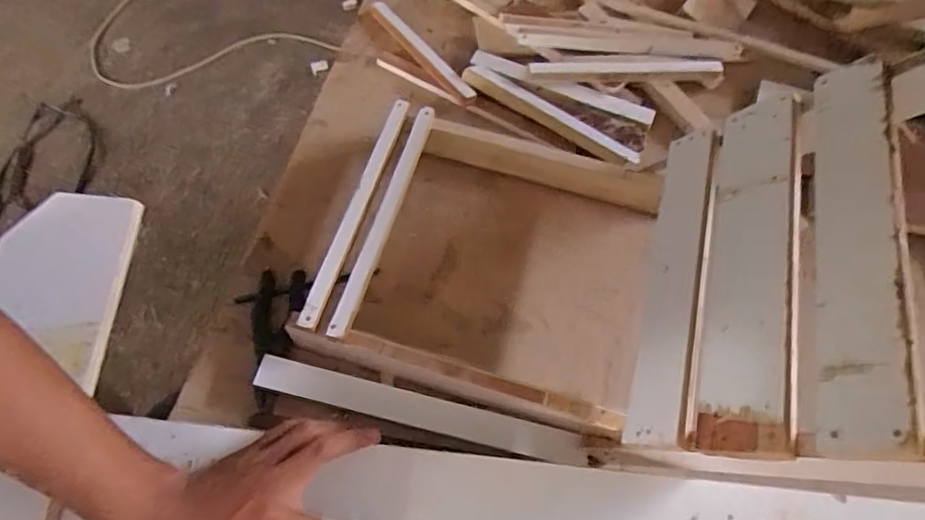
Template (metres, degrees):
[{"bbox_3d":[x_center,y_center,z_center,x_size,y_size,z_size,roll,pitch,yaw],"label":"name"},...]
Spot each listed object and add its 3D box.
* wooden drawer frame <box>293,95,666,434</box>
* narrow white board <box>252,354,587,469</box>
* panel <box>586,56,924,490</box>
[{"bbox_3d":[0.021,-0.005,0.611,0.338,0.064,0.305,15,63,6],"label":"wooden drawer frame"},{"bbox_3d":[-0.042,0.143,0.543,0.312,0.017,0.032,13,63,5],"label":"narrow white board"},{"bbox_3d":[0.270,-0.002,0.454,0.052,0.295,0.338,31,60,-24],"label":"panel"}]

